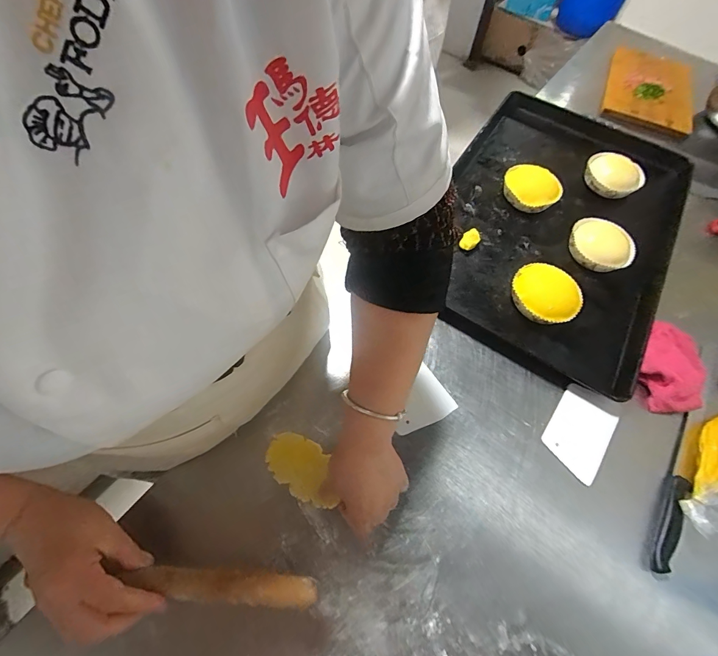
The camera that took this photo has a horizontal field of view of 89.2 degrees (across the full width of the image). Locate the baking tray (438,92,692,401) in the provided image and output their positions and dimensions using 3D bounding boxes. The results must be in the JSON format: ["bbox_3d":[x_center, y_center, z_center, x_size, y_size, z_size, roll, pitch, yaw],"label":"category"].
[{"bbox_3d":[0.348,-0.210,0.658,0.397,0.050,0.589,31,65,12],"label":"baking tray"}]

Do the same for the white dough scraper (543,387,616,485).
[{"bbox_3d":[0.306,0.147,0.508,0.076,0.004,0.108,35,66,14],"label":"white dough scraper"}]

